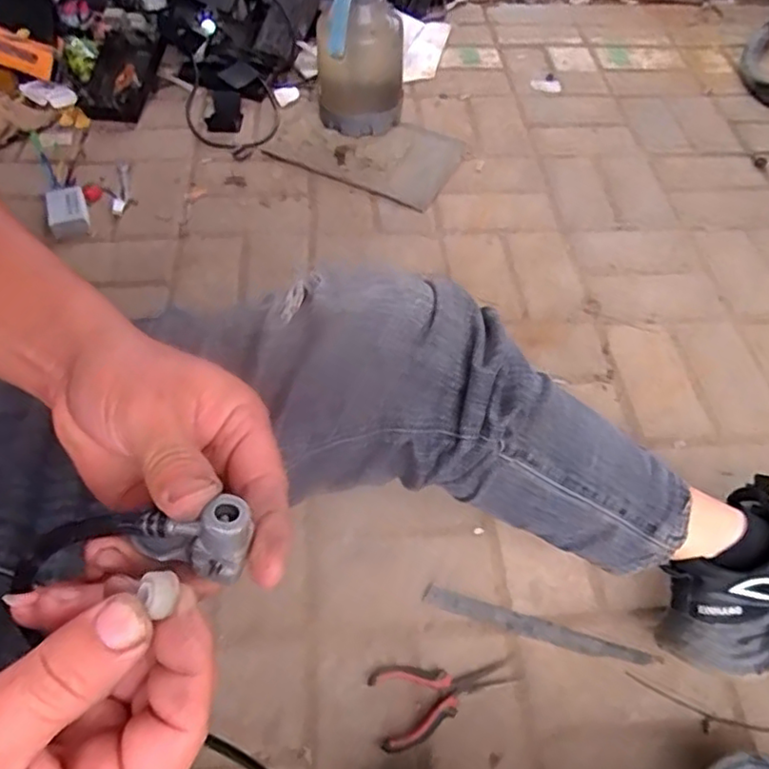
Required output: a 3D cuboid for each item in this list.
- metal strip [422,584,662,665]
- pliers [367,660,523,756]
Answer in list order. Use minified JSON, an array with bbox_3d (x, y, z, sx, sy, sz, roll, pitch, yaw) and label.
[{"bbox_3d":[0.151,0.244,0.633,0.226,0.004,0.022,16,55,10],"label":"metal strip"},{"bbox_3d":[0.057,0.283,0.581,0.132,0.012,0.066,-11,55,-9],"label":"pliers"}]

